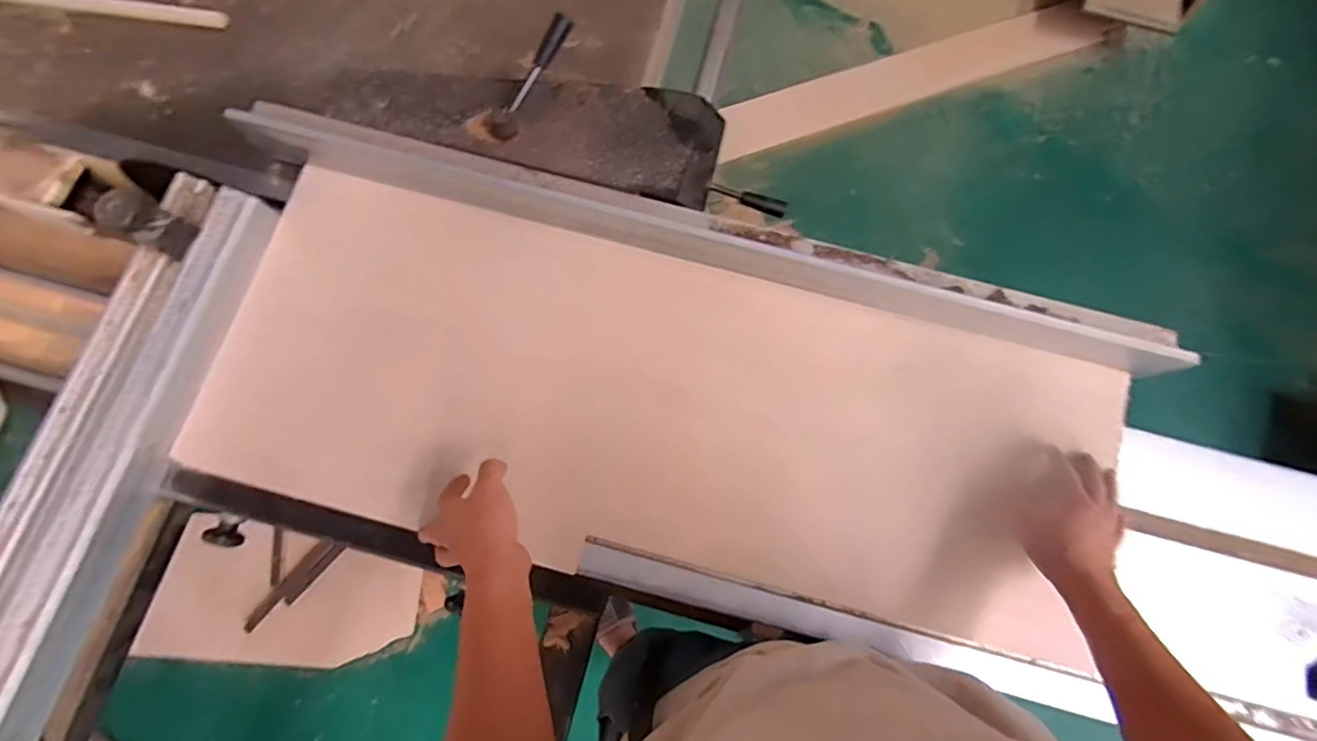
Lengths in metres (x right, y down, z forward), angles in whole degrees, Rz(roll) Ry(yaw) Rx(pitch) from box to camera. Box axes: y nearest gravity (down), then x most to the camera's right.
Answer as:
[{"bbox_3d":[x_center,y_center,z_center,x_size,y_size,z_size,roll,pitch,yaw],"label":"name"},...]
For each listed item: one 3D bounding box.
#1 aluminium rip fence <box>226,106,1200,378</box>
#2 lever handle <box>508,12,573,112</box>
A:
[{"bbox_3d":[0.043,-0.164,0.682,1.136,0.071,0.060,14,76,3],"label":"aluminium rip fence"},{"bbox_3d":[-0.143,-0.369,0.675,0.022,0.015,0.125,33,96,7],"label":"lever handle"}]

